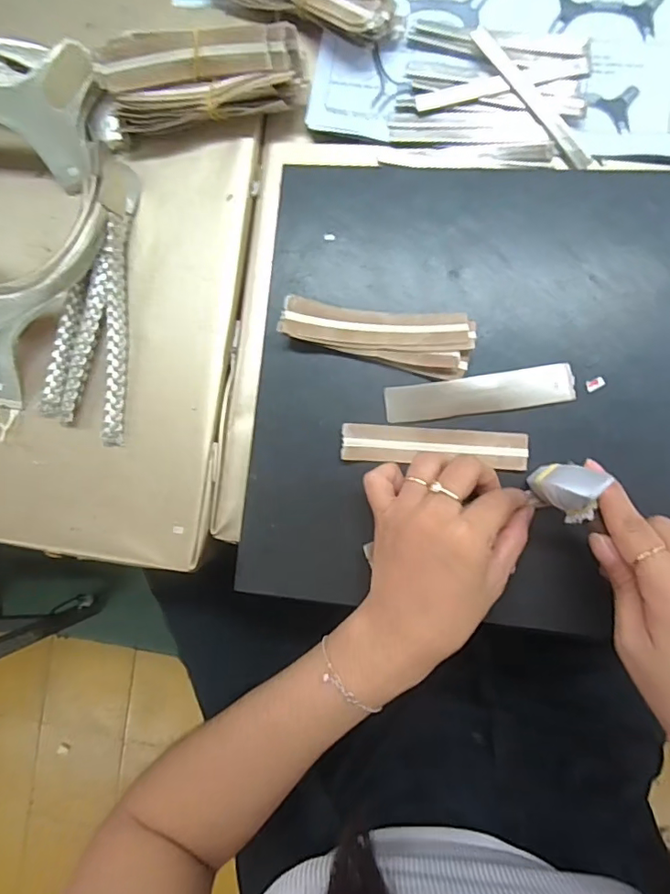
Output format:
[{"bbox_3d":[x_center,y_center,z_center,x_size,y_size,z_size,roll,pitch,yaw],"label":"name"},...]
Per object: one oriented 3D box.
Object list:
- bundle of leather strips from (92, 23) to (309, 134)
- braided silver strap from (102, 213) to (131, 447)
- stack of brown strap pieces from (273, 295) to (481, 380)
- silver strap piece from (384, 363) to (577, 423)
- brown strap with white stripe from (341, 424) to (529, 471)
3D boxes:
[{"bbox_3d":[-0.094,-0.266,0.373,0.139,0.045,0.060,-4,87,6],"label":"bundle of leather strips"},{"bbox_3d":[-0.166,-0.088,0.388,0.015,0.014,0.172,1,88,7],"label":"braided silver strap"},{"bbox_3d":[0.028,-0.073,0.344,0.124,0.018,0.042,7,88,7],"label":"stack of brown strap pieces"},{"bbox_3d":[0.095,-0.035,0.340,0.121,0.007,0.024,-8,99,6],"label":"silver strap piece"},{"bbox_3d":[0.065,-0.001,0.341,0.119,0.009,0.024,3,88,7],"label":"brown strap with white stripe"}]

